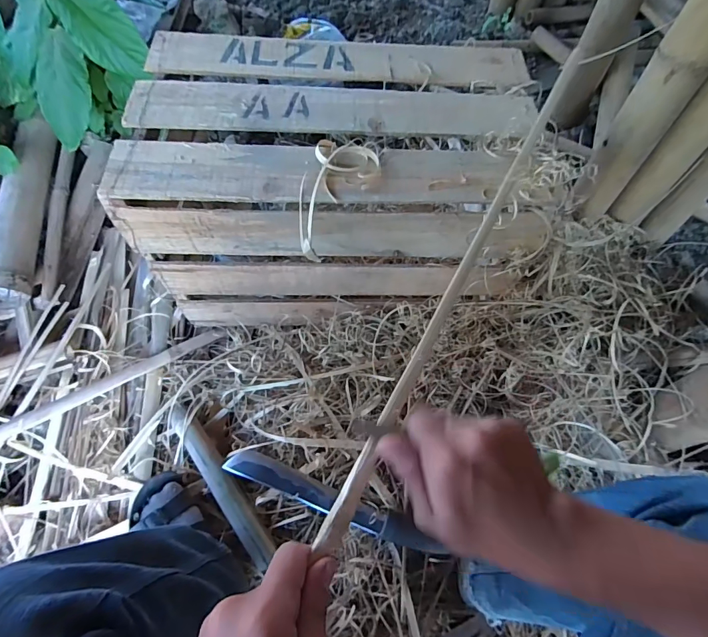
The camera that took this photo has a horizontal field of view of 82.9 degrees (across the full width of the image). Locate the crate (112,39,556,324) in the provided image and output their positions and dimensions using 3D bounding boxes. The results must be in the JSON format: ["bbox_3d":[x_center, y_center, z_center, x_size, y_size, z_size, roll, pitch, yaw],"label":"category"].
[{"bbox_3d":[-0.029,-0.216,0.701,0.574,0.315,0.354,0,63,-3],"label":"crate"}]

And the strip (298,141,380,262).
[{"bbox_3d":[-0.031,-0.159,0.519,0.085,0.039,0.170,21,80,8],"label":"strip"}]

